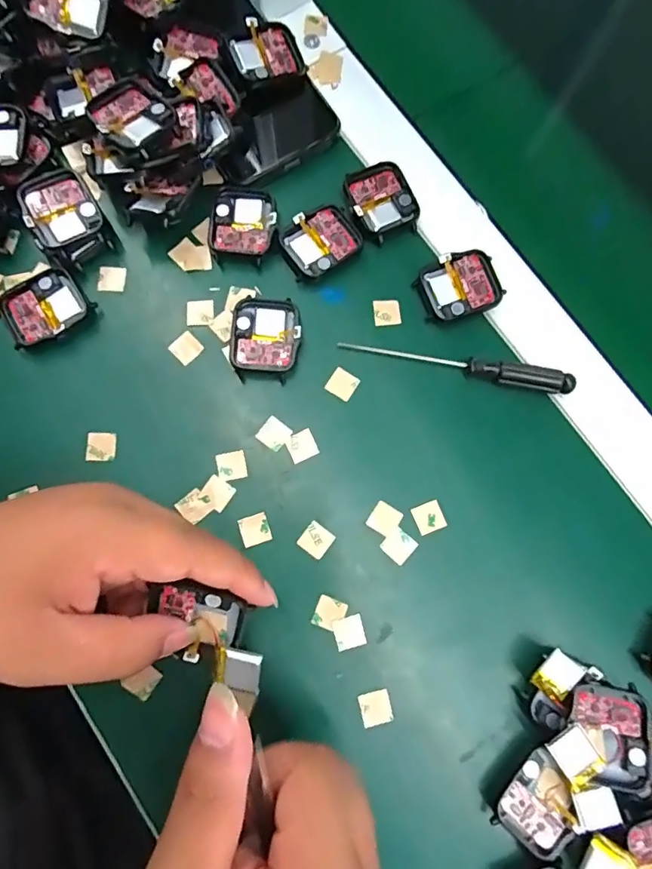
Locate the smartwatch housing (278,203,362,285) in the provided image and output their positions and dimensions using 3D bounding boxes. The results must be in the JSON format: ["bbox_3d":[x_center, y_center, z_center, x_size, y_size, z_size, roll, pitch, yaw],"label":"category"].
[{"bbox_3d":[-0.003,-0.113,0.299,0.043,0.007,0.036,-31,82,-7],"label":"smartwatch housing"}]

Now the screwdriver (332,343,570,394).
[{"bbox_3d":[0.073,-0.038,0.289,0.129,0.012,0.012,10,79,1],"label":"screwdriver"}]

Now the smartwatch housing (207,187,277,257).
[{"bbox_3d":[-0.049,-0.125,0.301,0.038,0.010,0.041,9,79,0],"label":"smartwatch housing"}]

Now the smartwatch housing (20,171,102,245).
[{"bbox_3d":[-0.147,-0.121,0.292,0.038,0.021,0.049,-30,81,-6],"label":"smartwatch housing"}]

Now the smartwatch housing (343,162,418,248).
[{"bbox_3d":[0.034,-0.140,0.306,0.036,0.006,0.046,-23,81,-5],"label":"smartwatch housing"}]

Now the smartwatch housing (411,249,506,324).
[{"bbox_3d":[0.077,-0.086,0.299,0.045,0.009,0.036,-18,80,-4],"label":"smartwatch housing"}]

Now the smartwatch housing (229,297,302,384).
[{"bbox_3d":[-0.034,-0.055,0.289,0.037,0.011,0.044,5,79,0],"label":"smartwatch housing"}]

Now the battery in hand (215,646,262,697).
[{"bbox_3d":[-0.039,0.105,0.227,0.021,0.006,0.018,10,79,1],"label":"battery in hand"}]

